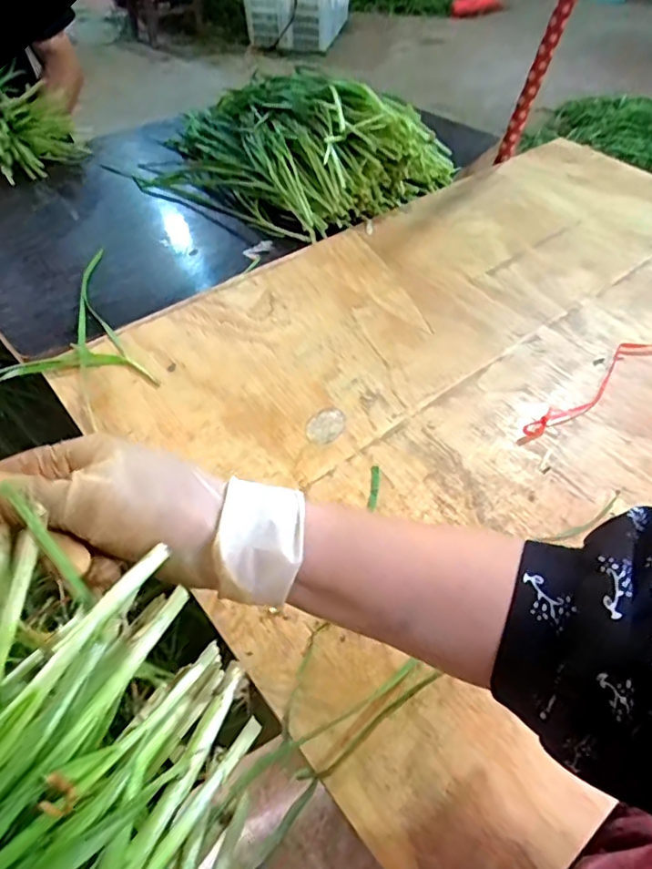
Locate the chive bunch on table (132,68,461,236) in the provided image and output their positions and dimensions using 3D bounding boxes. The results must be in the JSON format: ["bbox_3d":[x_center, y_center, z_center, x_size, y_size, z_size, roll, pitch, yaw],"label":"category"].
[{"bbox_3d":[-0.085,-0.457,0.822,0.481,0.132,0.261,28,56,22],"label":"chive bunch on table"}]

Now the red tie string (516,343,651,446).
[{"bbox_3d":[0.320,-0.068,0.587,0.336,0.012,0.054,-21,58,-19],"label":"red tie string"}]

